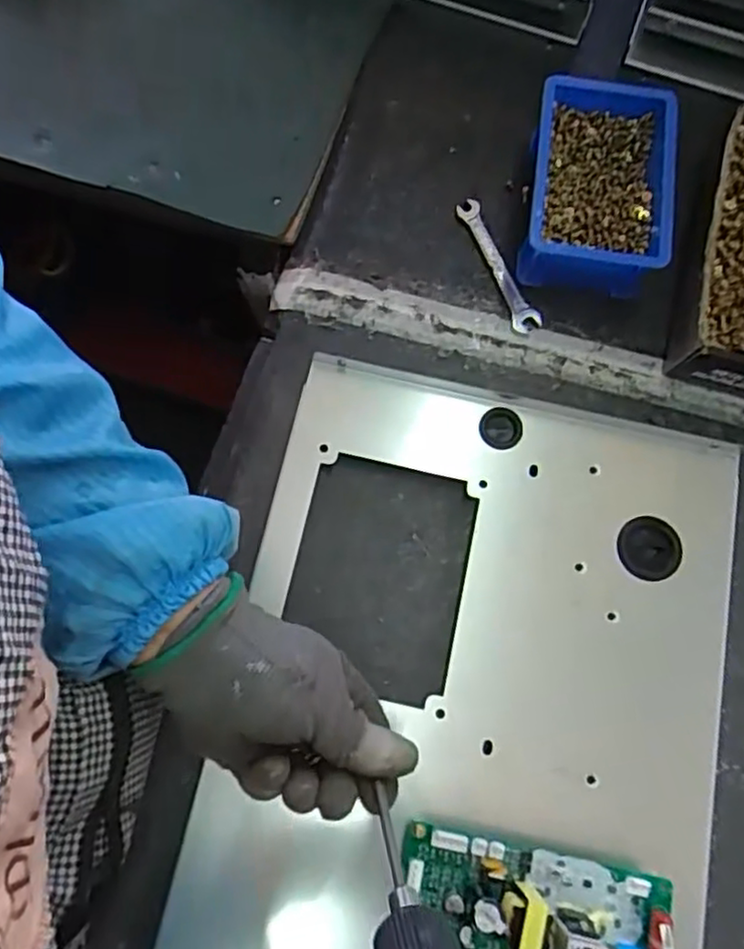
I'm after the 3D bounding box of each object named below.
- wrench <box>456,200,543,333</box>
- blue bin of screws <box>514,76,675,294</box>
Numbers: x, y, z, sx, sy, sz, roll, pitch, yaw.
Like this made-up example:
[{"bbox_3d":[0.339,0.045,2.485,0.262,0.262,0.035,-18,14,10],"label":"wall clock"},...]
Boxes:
[{"bbox_3d":[0.096,-0.161,0.524,0.023,0.004,0.113,-24,76,-5],"label":"wrench"},{"bbox_3d":[0.169,-0.218,0.511,0.105,0.051,0.156,9,76,3],"label":"blue bin of screws"}]

